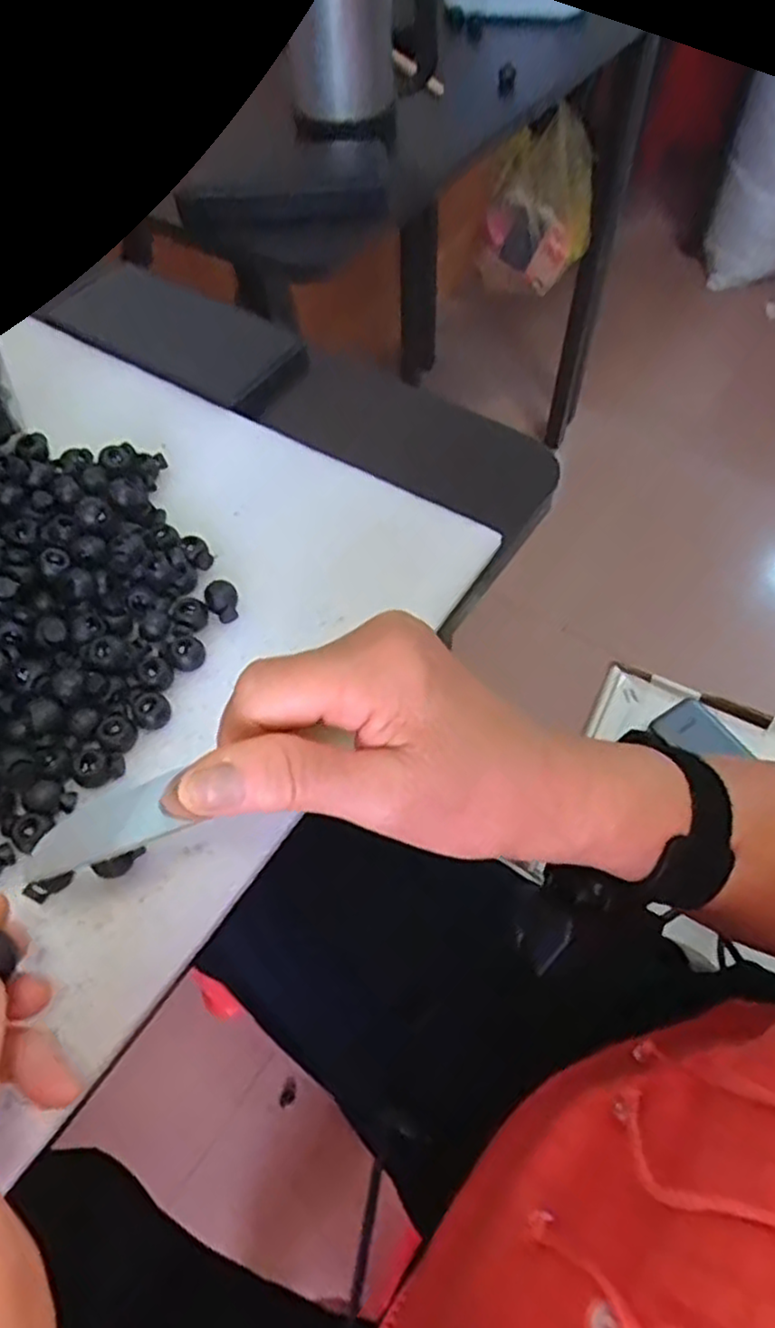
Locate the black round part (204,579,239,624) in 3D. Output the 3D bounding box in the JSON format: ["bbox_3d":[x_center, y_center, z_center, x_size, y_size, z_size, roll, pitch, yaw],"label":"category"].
[{"bbox_3d":[-0.075,-0.028,0.331,0.014,0.009,0.019,-17,60,-14],"label":"black round part"}]

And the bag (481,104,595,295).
[{"bbox_3d":[0.218,-0.652,1.047,0.147,0.218,0.062,3,58,3],"label":"bag"}]

